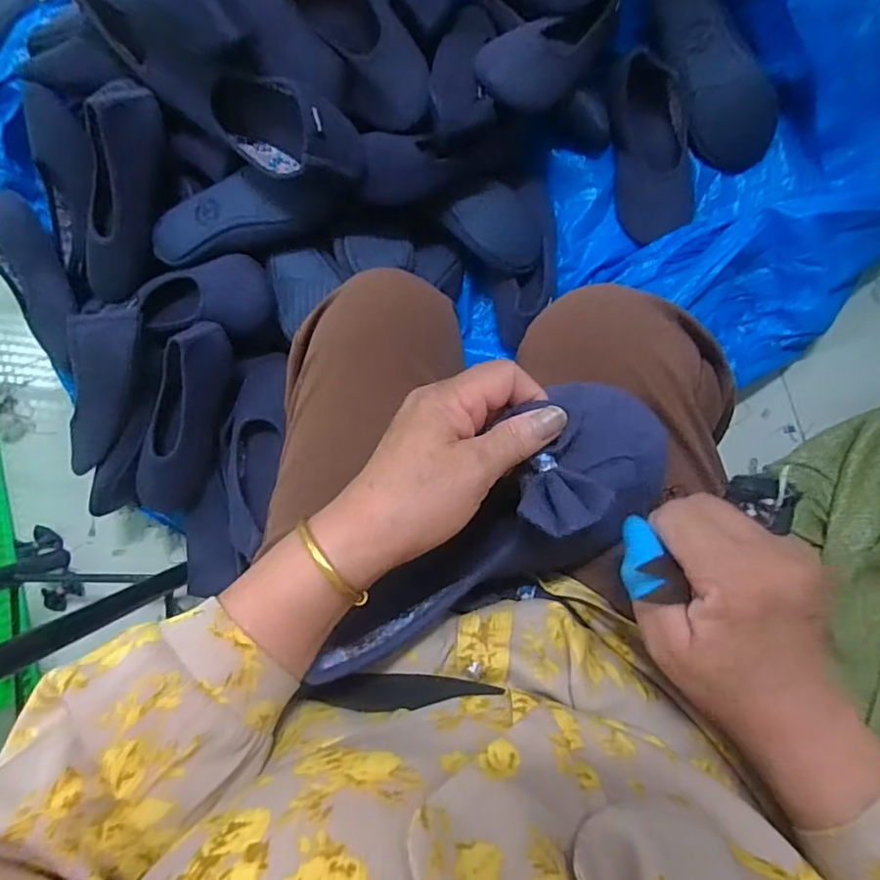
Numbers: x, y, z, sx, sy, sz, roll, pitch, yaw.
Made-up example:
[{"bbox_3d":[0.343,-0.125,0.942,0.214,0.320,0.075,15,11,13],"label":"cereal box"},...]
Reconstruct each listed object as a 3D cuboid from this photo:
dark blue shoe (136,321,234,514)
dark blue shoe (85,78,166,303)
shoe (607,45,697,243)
[{"bbox_3d":[-0.326,-0.022,0.712,0.086,0.077,0.262,23,108,5],"label":"dark blue shoe"},{"bbox_3d":[-0.401,-0.294,0.689,0.095,0.076,0.263,25,117,4],"label":"dark blue shoe"},{"bbox_3d":[0.285,-0.384,0.731,0.105,0.066,0.225,-5,91,6],"label":"shoe"}]

